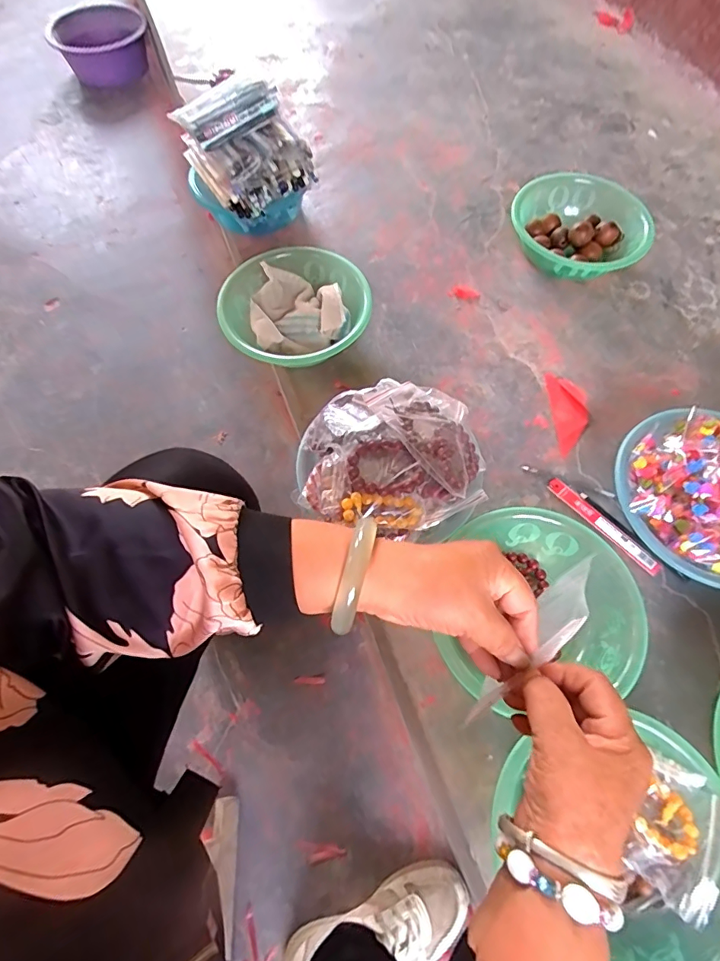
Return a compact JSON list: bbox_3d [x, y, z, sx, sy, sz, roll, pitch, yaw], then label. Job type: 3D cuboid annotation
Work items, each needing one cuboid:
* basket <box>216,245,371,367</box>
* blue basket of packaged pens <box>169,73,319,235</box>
[{"bbox_3d":[-0.111,-0.280,0.750,0.220,0.093,0.238,0,66,0],"label":"basket"},{"bbox_3d":[-0.185,-0.527,0.781,0.185,0.209,0.135,-25,68,-11],"label":"blue basket of packaged pens"}]

